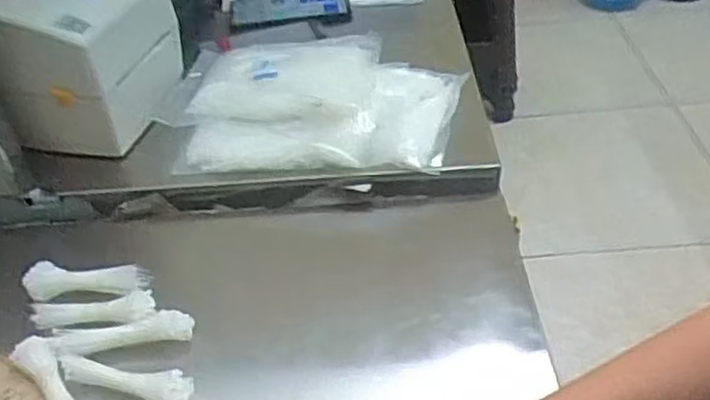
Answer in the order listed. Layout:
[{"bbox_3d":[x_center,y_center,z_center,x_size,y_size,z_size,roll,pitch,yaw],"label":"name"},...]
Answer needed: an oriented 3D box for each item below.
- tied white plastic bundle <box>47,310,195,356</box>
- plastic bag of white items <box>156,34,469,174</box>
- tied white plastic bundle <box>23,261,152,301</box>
[{"bbox_3d":[-0.197,0.115,0.599,0.113,0.014,0.024,-10,41,-5],"label":"tied white plastic bundle"},{"bbox_3d":[-0.053,-0.129,0.817,0.340,0.051,0.248,0,41,6],"label":"plastic bag of white items"},{"bbox_3d":[-0.252,0.074,0.660,0.114,0.023,0.026,-6,41,-1],"label":"tied white plastic bundle"}]

